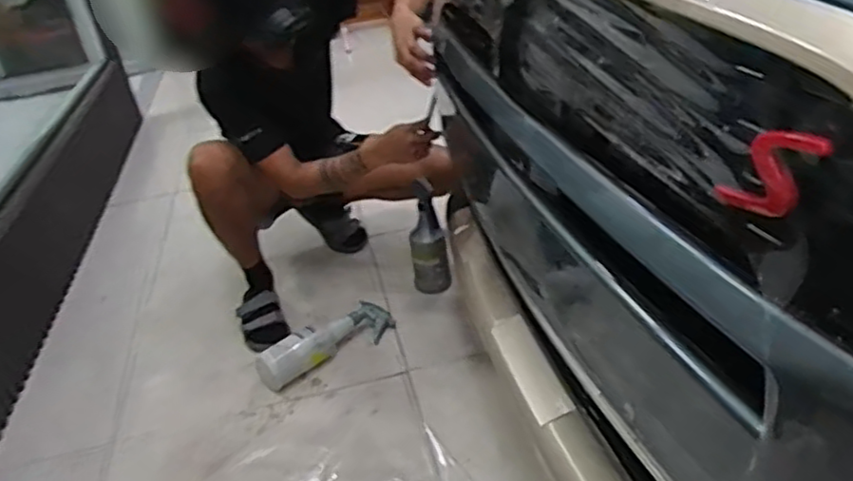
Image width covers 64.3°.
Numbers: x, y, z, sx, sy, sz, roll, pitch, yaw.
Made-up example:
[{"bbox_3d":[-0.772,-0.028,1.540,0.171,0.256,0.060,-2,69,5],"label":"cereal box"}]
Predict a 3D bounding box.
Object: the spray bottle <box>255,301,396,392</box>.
[{"bbox_3d":[-0.223,0.220,1.491,0.307,0.096,0.126,-26,36,-27],"label":"spray bottle"}]

